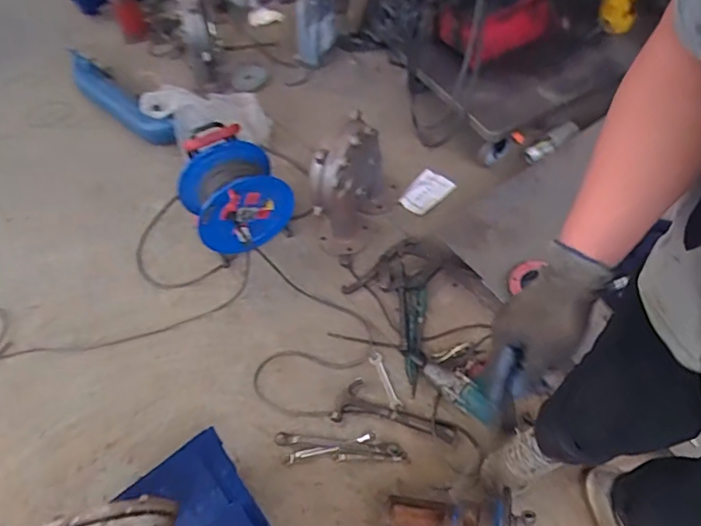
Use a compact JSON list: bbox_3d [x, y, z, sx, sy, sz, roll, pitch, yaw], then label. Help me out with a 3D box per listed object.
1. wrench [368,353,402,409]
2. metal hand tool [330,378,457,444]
[{"bbox_3d":[0.095,0.320,1.453,0.035,0.010,0.167,-19,56,-9],"label":"wrench"},{"bbox_3d":[0.116,0.383,1.394,0.315,0.022,0.118,8,56,9],"label":"metal hand tool"}]

